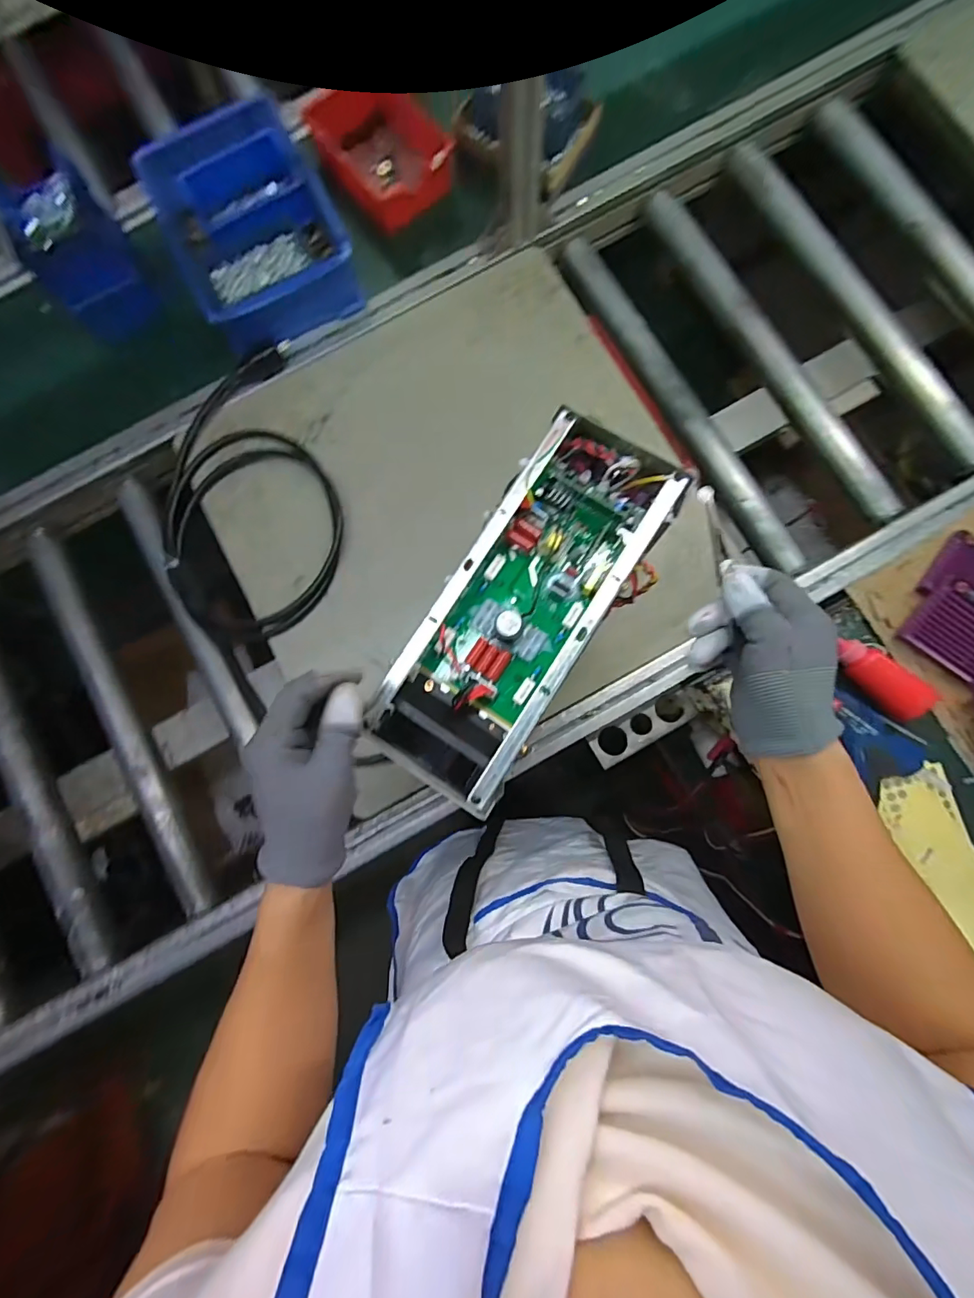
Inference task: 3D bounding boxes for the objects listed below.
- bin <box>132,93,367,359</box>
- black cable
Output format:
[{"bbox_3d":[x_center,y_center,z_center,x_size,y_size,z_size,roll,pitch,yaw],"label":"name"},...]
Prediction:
[{"bbox_3d":[-0.319,-0.575,0.676,0.210,0.109,0.267,-27,83,-2],"label":"bin"},{"bbox_3d":[-0.334,-0.197,0.678,0.253,0.051,0.380,-22,82,-1],"label":"black cable"}]

